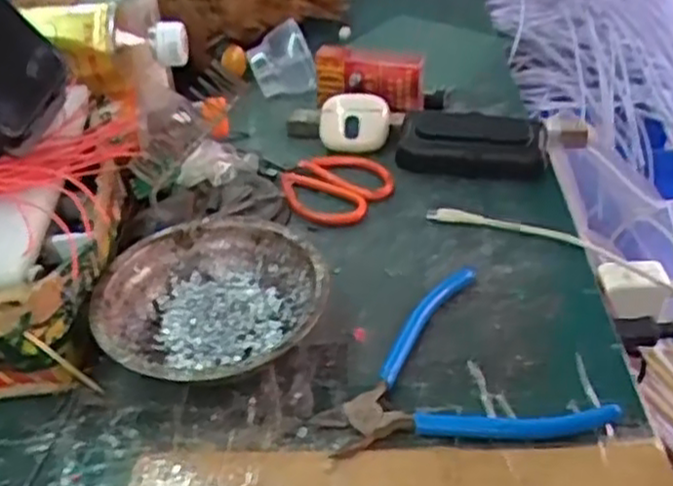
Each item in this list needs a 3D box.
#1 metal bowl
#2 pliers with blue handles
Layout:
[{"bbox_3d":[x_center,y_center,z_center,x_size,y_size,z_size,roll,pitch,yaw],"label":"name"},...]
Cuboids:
[{"bbox_3d":[-0.069,0.039,0.425,0.124,0.041,0.119,-2,38,2],"label":"metal bowl"},{"bbox_3d":[0.056,0.078,0.387,0.127,0.021,0.113,-24,43,-24],"label":"pliers with blue handles"}]

